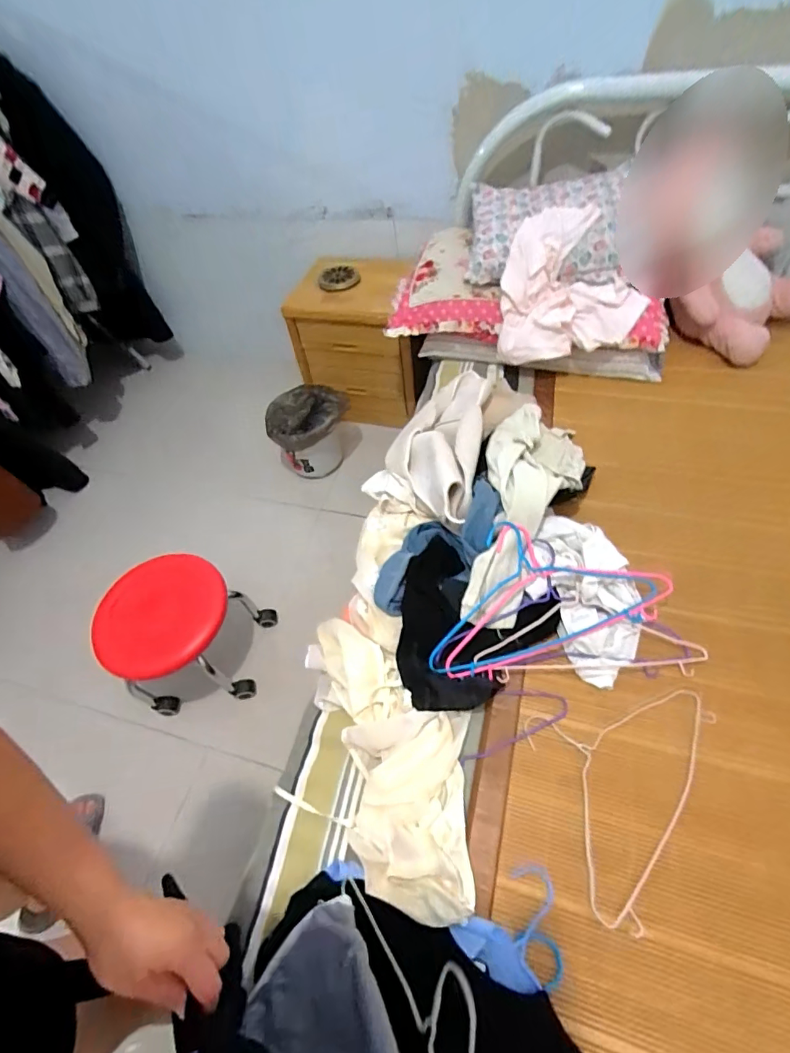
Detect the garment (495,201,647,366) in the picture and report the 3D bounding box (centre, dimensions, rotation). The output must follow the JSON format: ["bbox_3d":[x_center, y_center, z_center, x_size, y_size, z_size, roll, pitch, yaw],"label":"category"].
[{"bbox_3d":[0.460,-0.620,1.213,0.353,0.268,0.265,7,55,12],"label":"garment"}]

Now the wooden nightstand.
[{"bbox_3d":[-0.145,-0.689,1.784,0.449,0.501,0.384,0,54,7],"label":"wooden nightstand"}]

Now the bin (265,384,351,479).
[{"bbox_3d":[-0.299,-0.337,1.740,0.296,0.283,0.288,-5,53,3],"label":"bin"}]

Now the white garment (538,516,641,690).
[{"bbox_3d":[0.371,0.128,0.861,0.154,0.048,0.315,-6,74,-1],"label":"white garment"}]

